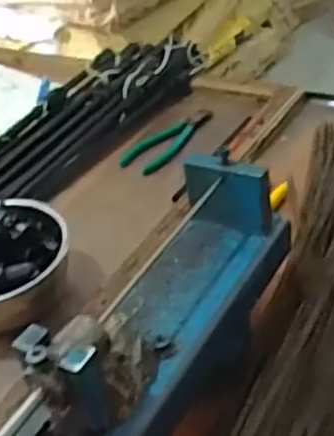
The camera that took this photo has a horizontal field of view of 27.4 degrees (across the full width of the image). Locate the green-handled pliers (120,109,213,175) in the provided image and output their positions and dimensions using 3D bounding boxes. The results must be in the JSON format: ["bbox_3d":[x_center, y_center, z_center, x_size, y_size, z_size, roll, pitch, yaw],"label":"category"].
[{"bbox_3d":[-0.003,-0.102,0.877,0.060,0.022,0.153,15,43,29],"label":"green-handled pliers"}]

